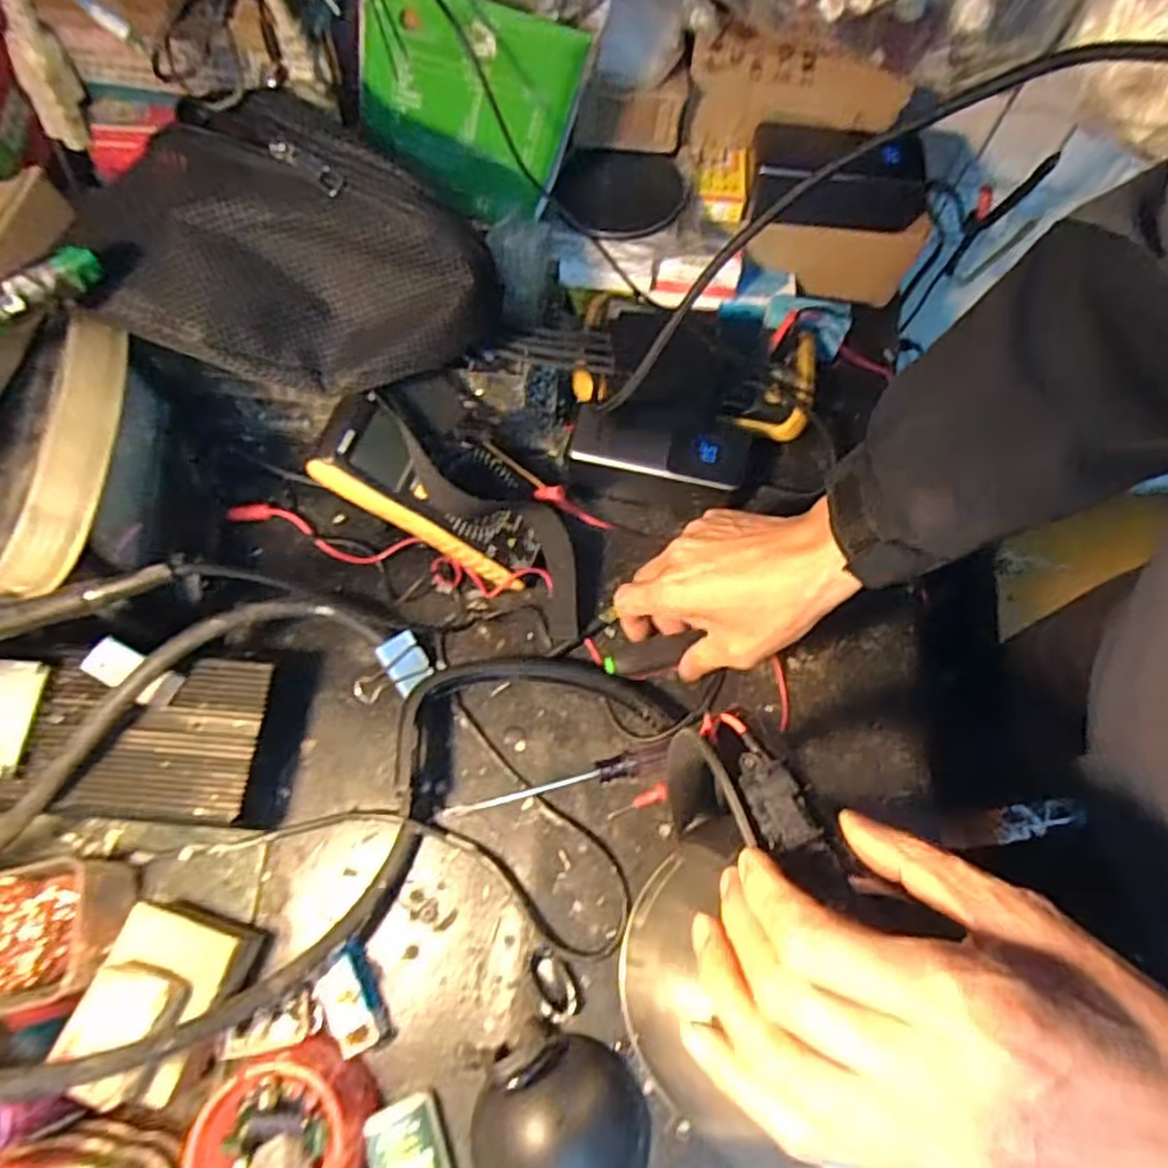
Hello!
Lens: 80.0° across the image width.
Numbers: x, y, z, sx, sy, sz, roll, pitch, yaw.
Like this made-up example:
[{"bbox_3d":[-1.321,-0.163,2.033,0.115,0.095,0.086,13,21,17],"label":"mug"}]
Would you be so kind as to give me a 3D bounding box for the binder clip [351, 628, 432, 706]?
[{"bbox_3d":[-0.130,0.061,0.475,0.054,0.026,0.038,-42,74,-17],"label":"binder clip"}]

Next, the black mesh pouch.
[{"bbox_3d":[-0.148,-0.178,0.380,0.192,0.079,0.129,-1,67,-2],"label":"black mesh pouch"}]

